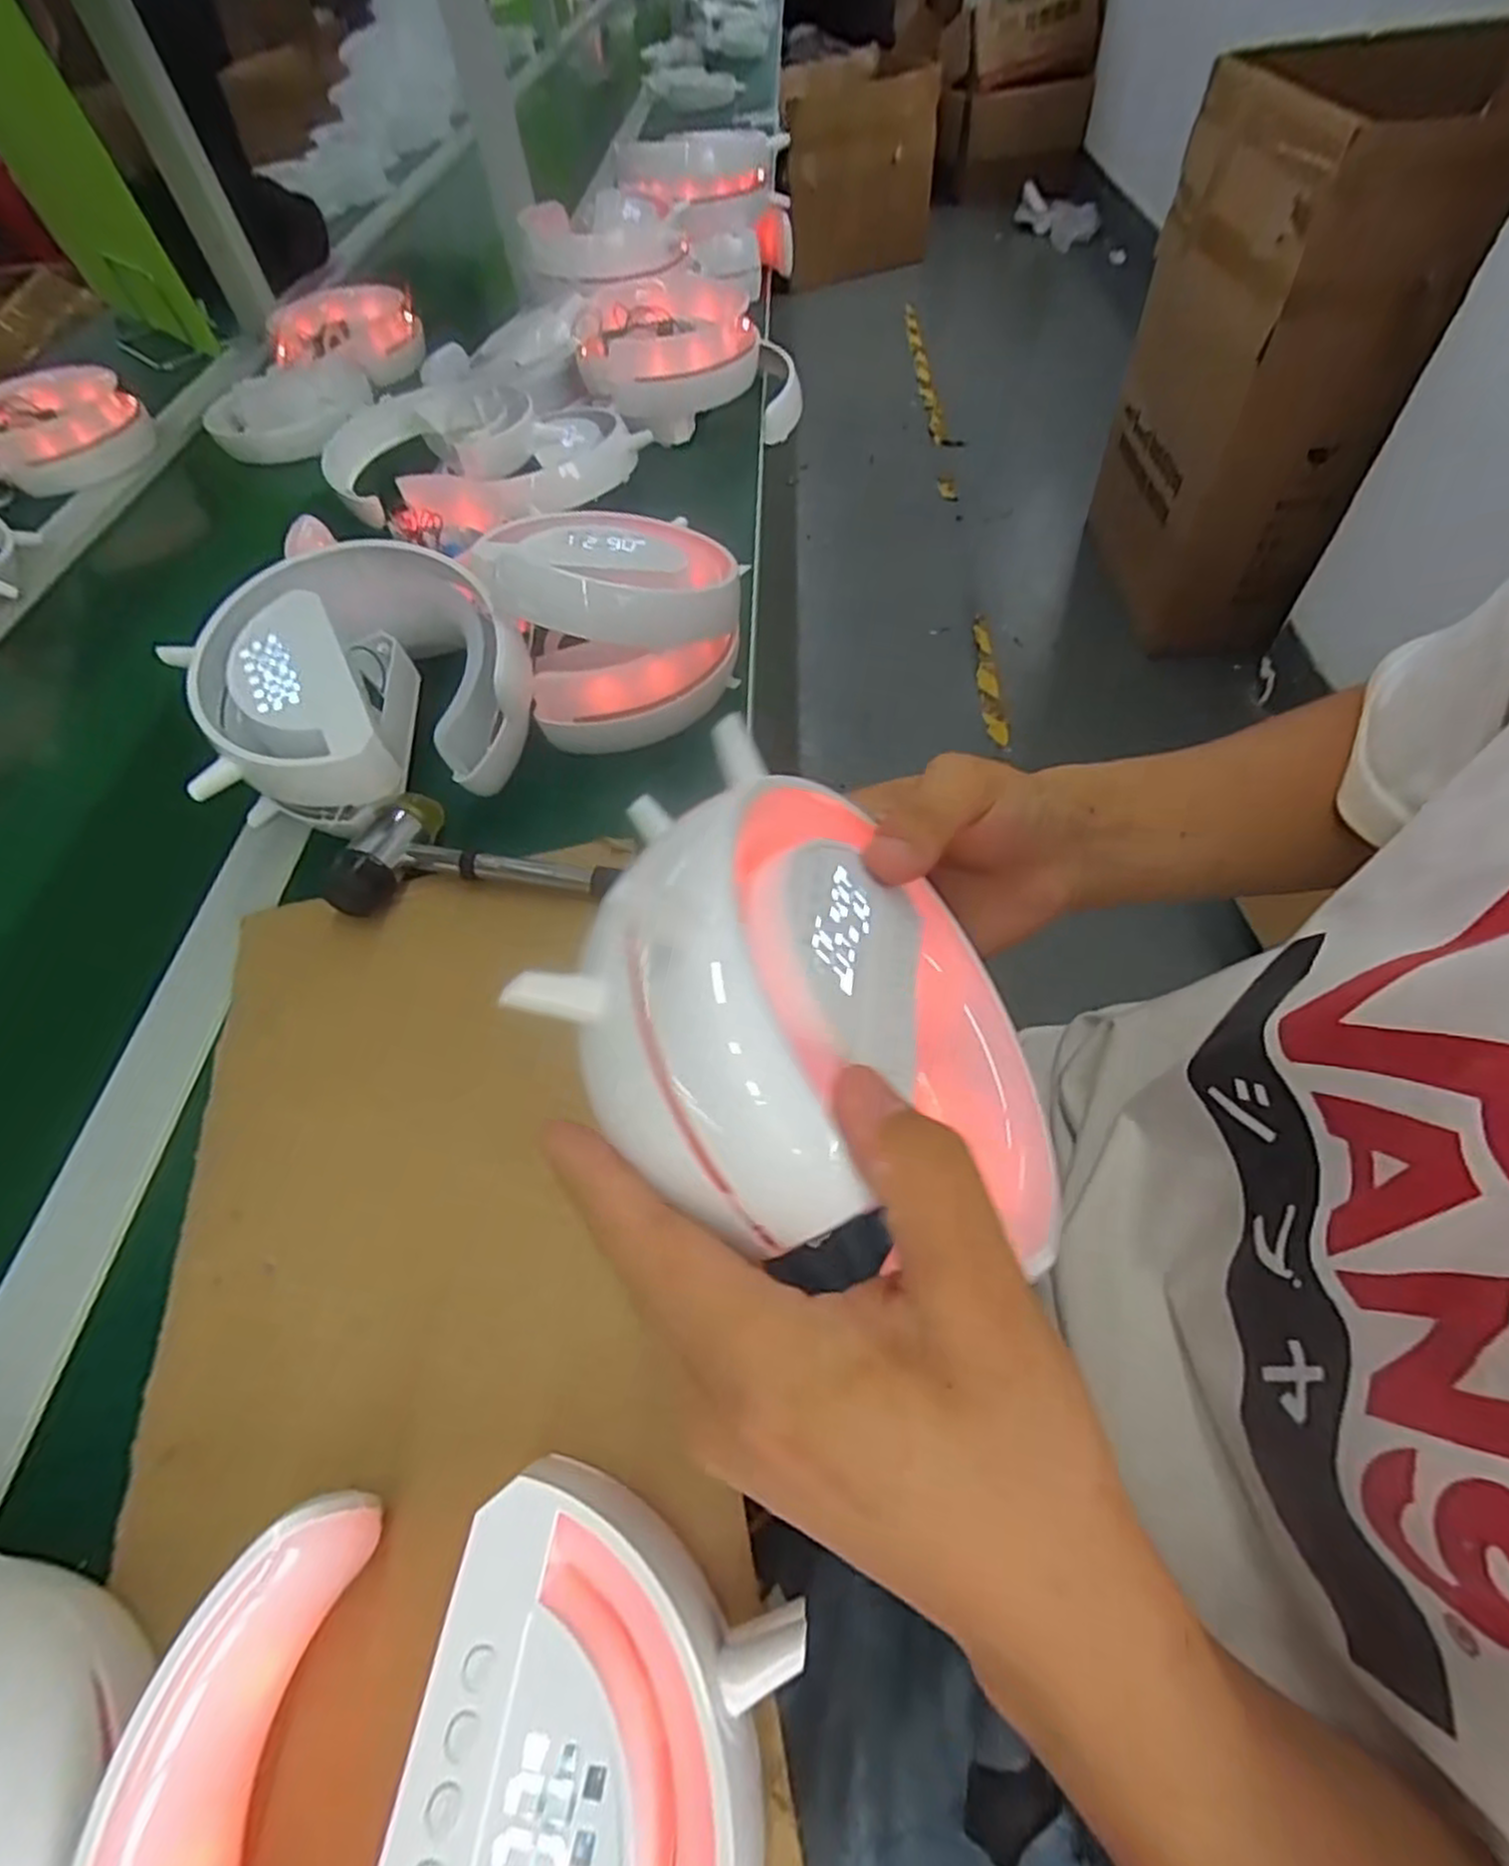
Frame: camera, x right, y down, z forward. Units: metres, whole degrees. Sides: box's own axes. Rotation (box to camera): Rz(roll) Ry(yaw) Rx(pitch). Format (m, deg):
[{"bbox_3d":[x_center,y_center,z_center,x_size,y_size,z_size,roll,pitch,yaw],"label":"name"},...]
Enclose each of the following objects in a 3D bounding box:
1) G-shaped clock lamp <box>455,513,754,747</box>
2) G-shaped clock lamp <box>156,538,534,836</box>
[{"bbox_3d":[-0.081,-0.196,0.456,0.139,0.075,0.150,-25,58,-12],"label":"G-shaped clock lamp"},{"bbox_3d":[-0.207,-0.127,0.416,0.169,0.086,0.142,-21,57,-9],"label":"G-shaped clock lamp"}]

